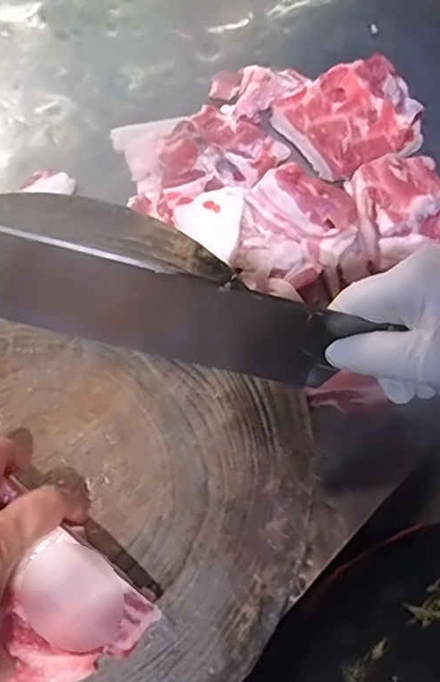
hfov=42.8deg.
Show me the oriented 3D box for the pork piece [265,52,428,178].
[{"bbox_3d":[0.138,-0.239,0.599,0.112,0.058,0.120,-31,69,-16],"label":"pork piece"}]

